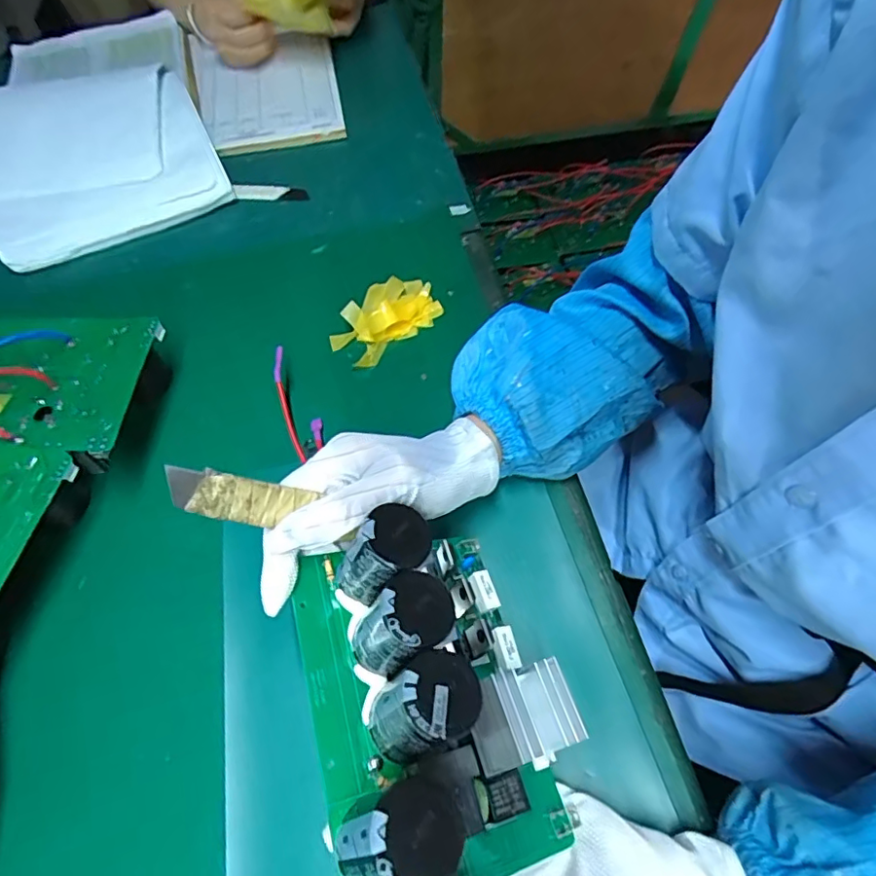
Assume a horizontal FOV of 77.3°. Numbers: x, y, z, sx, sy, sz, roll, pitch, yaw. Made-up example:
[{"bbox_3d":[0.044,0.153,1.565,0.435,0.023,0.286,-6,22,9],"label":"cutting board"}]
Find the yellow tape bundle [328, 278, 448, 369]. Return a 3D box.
[{"bbox_3d":[-0.044,-0.102,0.453,0.093,0.027,0.053,-38,64,-18],"label":"yellow tape bundle"}]

